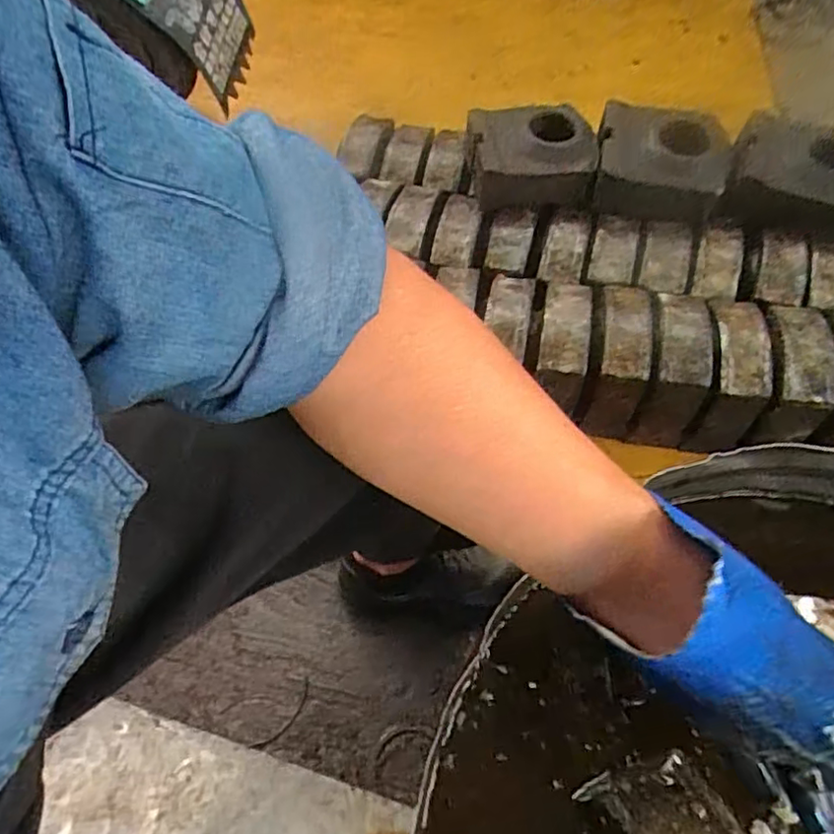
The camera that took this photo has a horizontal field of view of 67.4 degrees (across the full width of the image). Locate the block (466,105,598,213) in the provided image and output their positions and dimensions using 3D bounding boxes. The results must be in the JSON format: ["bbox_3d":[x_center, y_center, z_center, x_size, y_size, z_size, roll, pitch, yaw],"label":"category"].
[{"bbox_3d":[0.171,-0.398,0.946,0.183,0.096,0.147,0,59,2],"label":"block"}]

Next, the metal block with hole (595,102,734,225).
[{"bbox_3d":[0.361,-0.380,0.935,0.183,0.083,0.160,11,60,9],"label":"metal block with hole"}]

